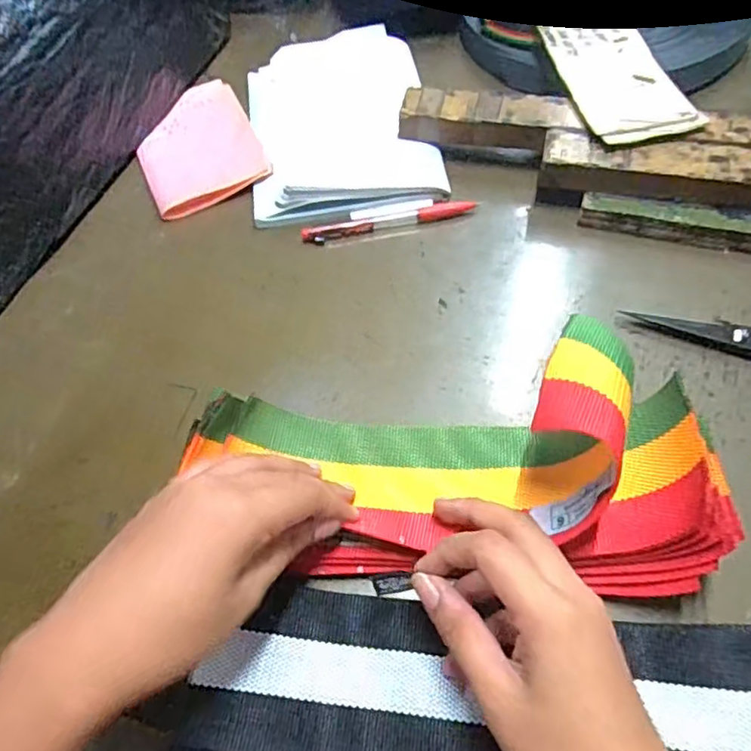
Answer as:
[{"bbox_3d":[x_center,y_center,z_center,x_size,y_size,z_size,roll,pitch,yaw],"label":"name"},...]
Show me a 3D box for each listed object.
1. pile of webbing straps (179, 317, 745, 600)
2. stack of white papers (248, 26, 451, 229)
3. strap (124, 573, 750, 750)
[{"bbox_3d":[0.043,0.043,0.315,0.250,0.084,0.113,1,58,14],"label":"pile of webbing straps"},{"bbox_3d":[-0.032,-0.229,0.528,0.152,0.020,0.236,-8,58,-1],"label":"stack of white papers"},{"bbox_3d":[0.049,0.151,0.285,0.285,0.044,0.082,1,58,7],"label":"strap"}]

